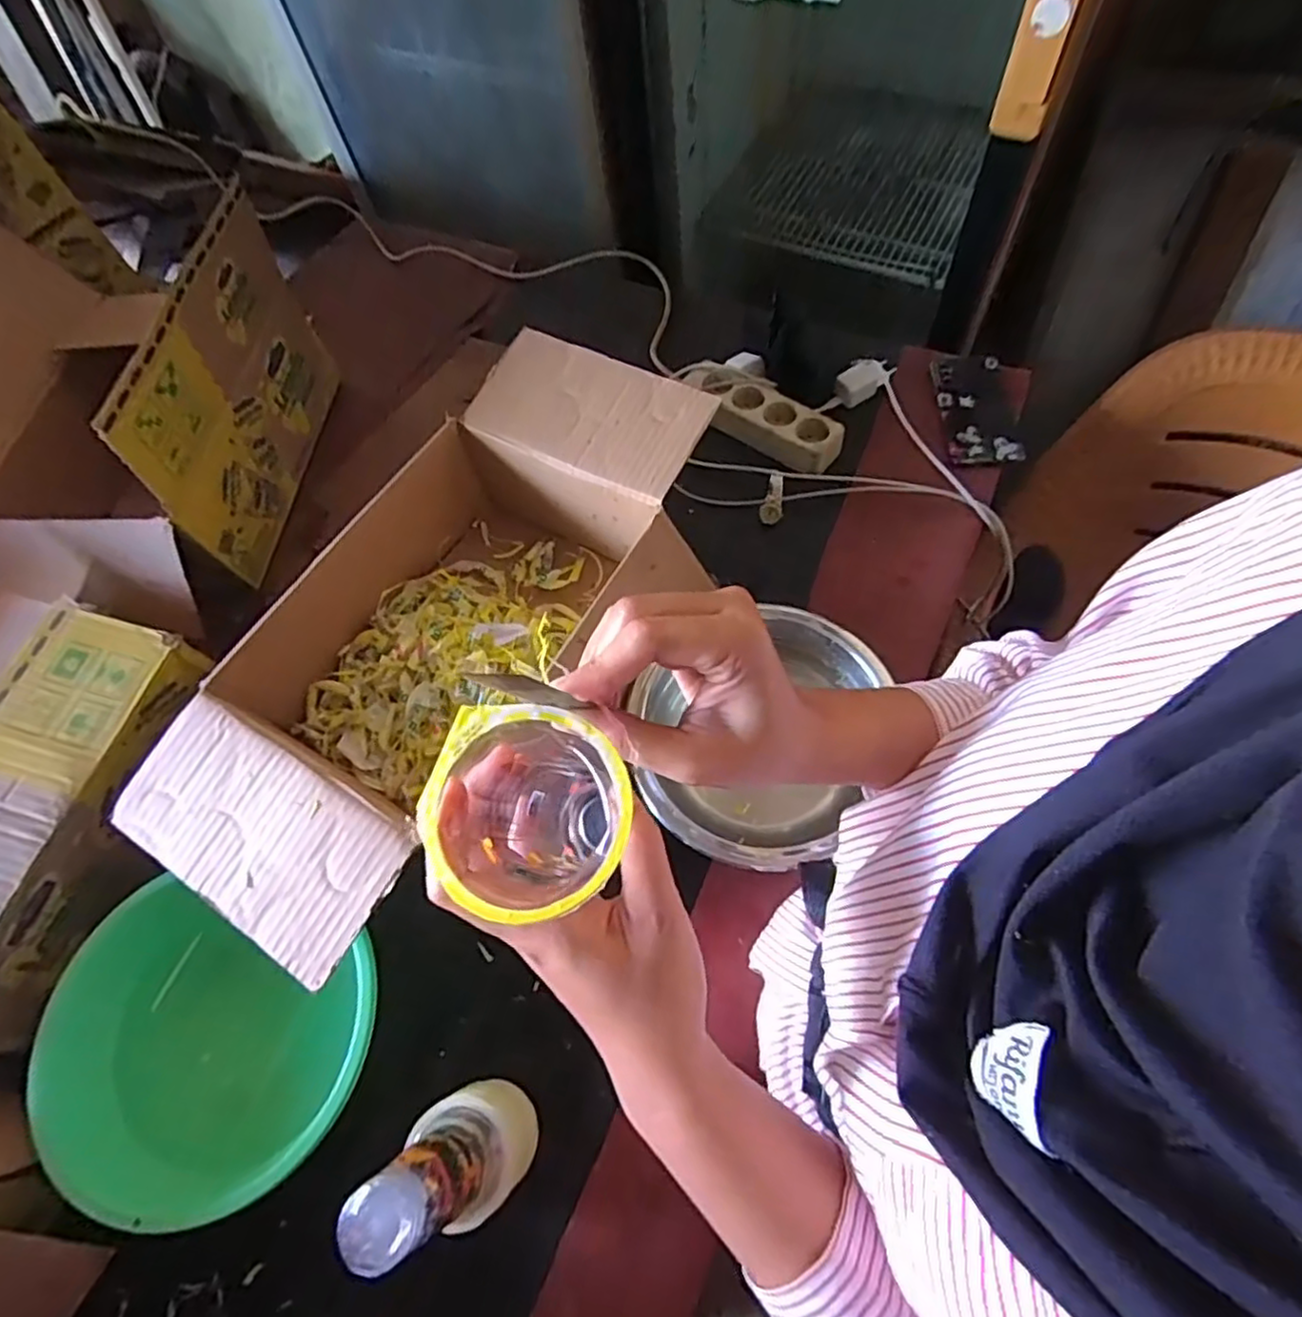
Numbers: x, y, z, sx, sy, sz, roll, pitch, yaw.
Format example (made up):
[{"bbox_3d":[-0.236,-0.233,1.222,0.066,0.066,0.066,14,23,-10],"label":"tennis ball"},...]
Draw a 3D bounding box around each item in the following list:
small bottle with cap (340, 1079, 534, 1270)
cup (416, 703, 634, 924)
[{"bbox_3d":[-0.122,0.318,0.427,0.072,0.187,0.072,-2,63,3],"label":"small bottle with cap"},{"bbox_3d":[-0.042,0.064,0.259,0.070,0.071,0.068,-2,63,3],"label":"cup"}]

